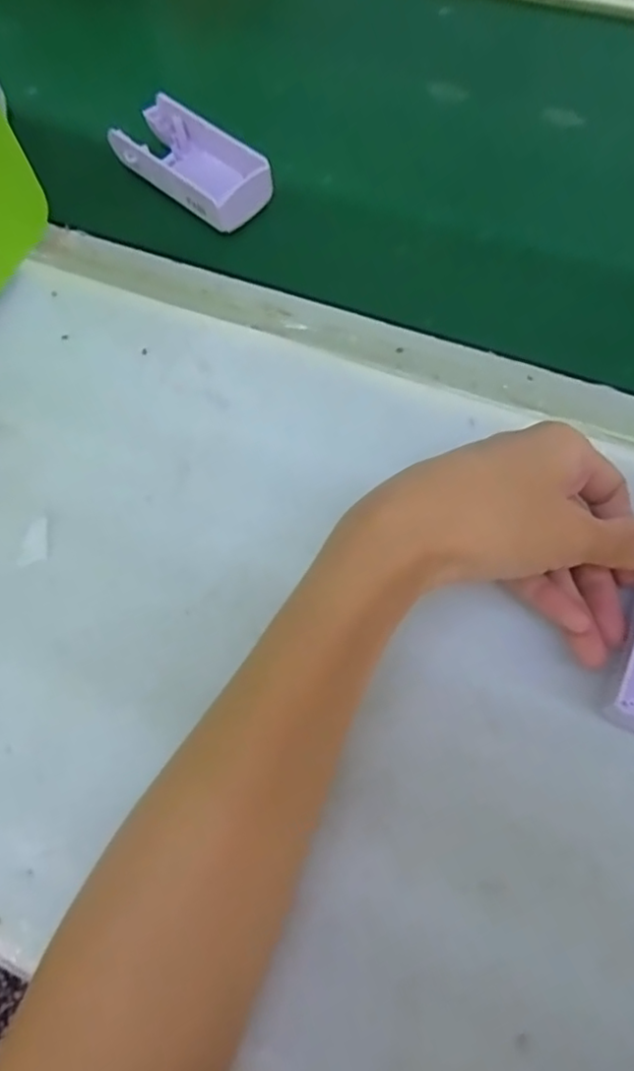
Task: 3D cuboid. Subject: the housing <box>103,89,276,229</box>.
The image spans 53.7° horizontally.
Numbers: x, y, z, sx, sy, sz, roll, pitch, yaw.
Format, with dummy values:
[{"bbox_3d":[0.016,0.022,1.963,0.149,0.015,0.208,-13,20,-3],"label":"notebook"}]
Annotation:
[{"bbox_3d":[-0.080,-0.232,0.392,0.050,0.027,0.108,-44,71,-11],"label":"housing"}]

